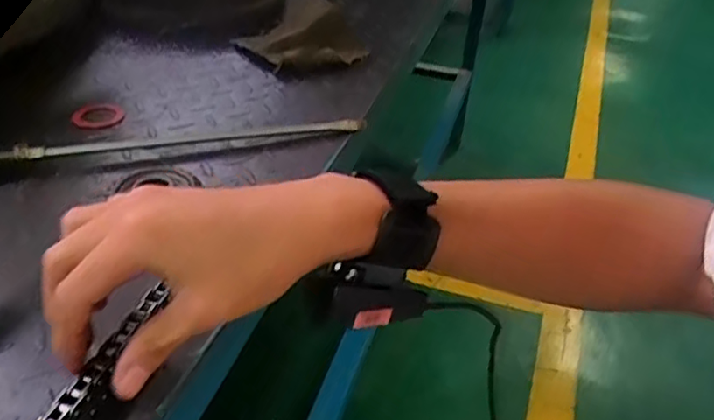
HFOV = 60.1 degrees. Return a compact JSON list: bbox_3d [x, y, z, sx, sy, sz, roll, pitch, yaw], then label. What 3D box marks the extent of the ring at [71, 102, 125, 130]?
[{"bbox_3d":[-0.242,-0.091,0.580,0.042,0.008,0.047,4,36,2],"label":"ring"}]

